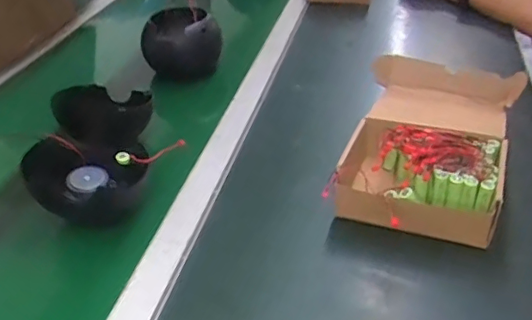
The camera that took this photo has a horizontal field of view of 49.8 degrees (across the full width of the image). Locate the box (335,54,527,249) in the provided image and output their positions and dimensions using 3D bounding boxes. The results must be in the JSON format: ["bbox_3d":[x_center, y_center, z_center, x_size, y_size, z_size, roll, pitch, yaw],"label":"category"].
[{"bbox_3d":[0.191,-0.023,0.688,0.193,0.077,0.316,12,35,22],"label":"box"}]

